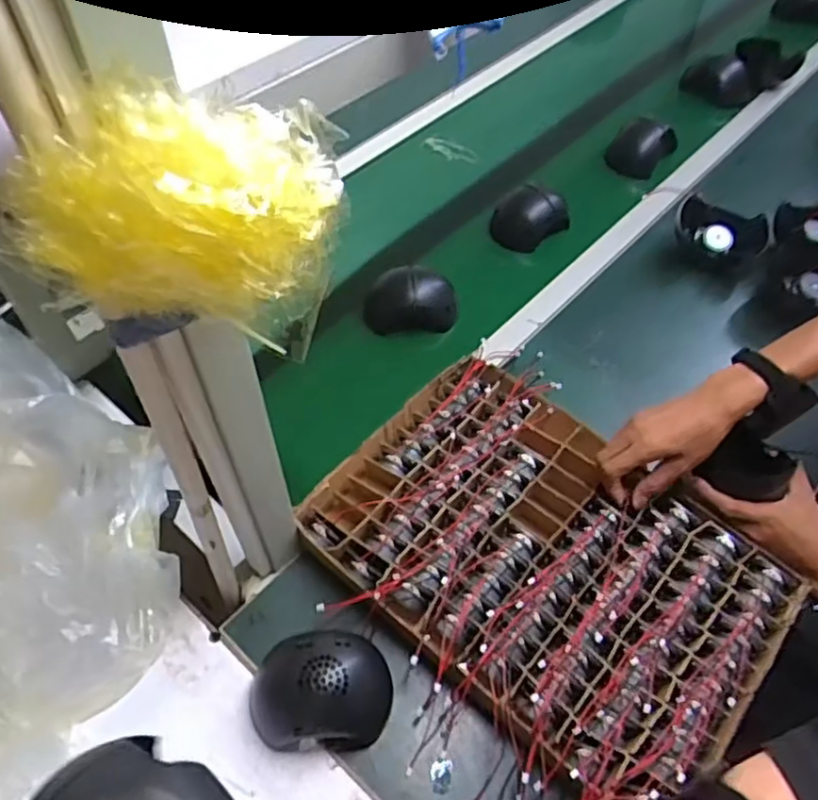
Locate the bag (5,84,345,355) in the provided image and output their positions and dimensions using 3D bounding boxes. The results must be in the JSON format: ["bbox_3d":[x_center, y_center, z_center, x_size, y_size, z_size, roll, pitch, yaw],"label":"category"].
[{"bbox_3d":[-0.102,-0.090,0.308,0.136,0.091,0.087,9,56,6],"label":"bag"}]

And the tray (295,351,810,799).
[{"bbox_3d":[0.137,0.168,0.716,0.450,0.060,0.329,36,62,22],"label":"tray"}]

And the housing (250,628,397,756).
[{"bbox_3d":[-0.083,0.267,0.628,0.131,0.065,0.098,0,55,0],"label":"housing"}]

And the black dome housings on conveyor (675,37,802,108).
[{"bbox_3d":[0.643,-0.636,1.325,0.180,0.094,0.129,-29,60,-19],"label":"black dome housings on conveyor"}]

